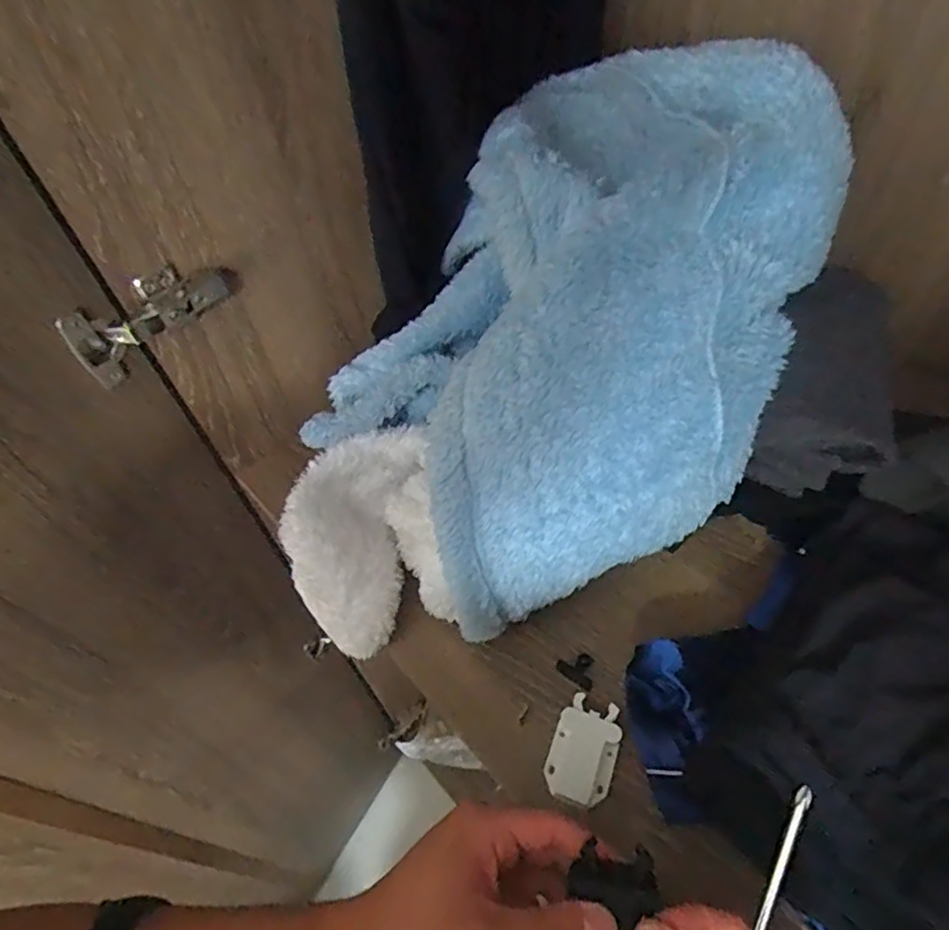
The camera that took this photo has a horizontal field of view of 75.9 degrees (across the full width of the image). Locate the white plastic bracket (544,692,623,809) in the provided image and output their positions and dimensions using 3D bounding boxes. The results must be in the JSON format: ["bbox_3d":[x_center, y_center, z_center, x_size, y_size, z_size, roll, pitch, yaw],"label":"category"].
[{"bbox_3d":[0.074,0.191,0.410,0.042,0.014,0.065,16,55,17],"label":"white plastic bracket"}]

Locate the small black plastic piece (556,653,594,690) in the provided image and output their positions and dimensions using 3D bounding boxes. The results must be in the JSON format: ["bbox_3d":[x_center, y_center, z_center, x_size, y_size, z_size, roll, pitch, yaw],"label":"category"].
[{"bbox_3d":[0.077,0.149,0.448,0.028,0.007,0.024,30,60,26],"label":"small black plastic piece"}]

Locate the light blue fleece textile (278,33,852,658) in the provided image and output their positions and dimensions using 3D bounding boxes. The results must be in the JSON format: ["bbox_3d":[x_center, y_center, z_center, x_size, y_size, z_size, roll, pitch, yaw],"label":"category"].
[{"bbox_3d":[0.046,-0.086,0.459,0.306,0.241,0.443,23,58,22],"label":"light blue fleece textile"}]

